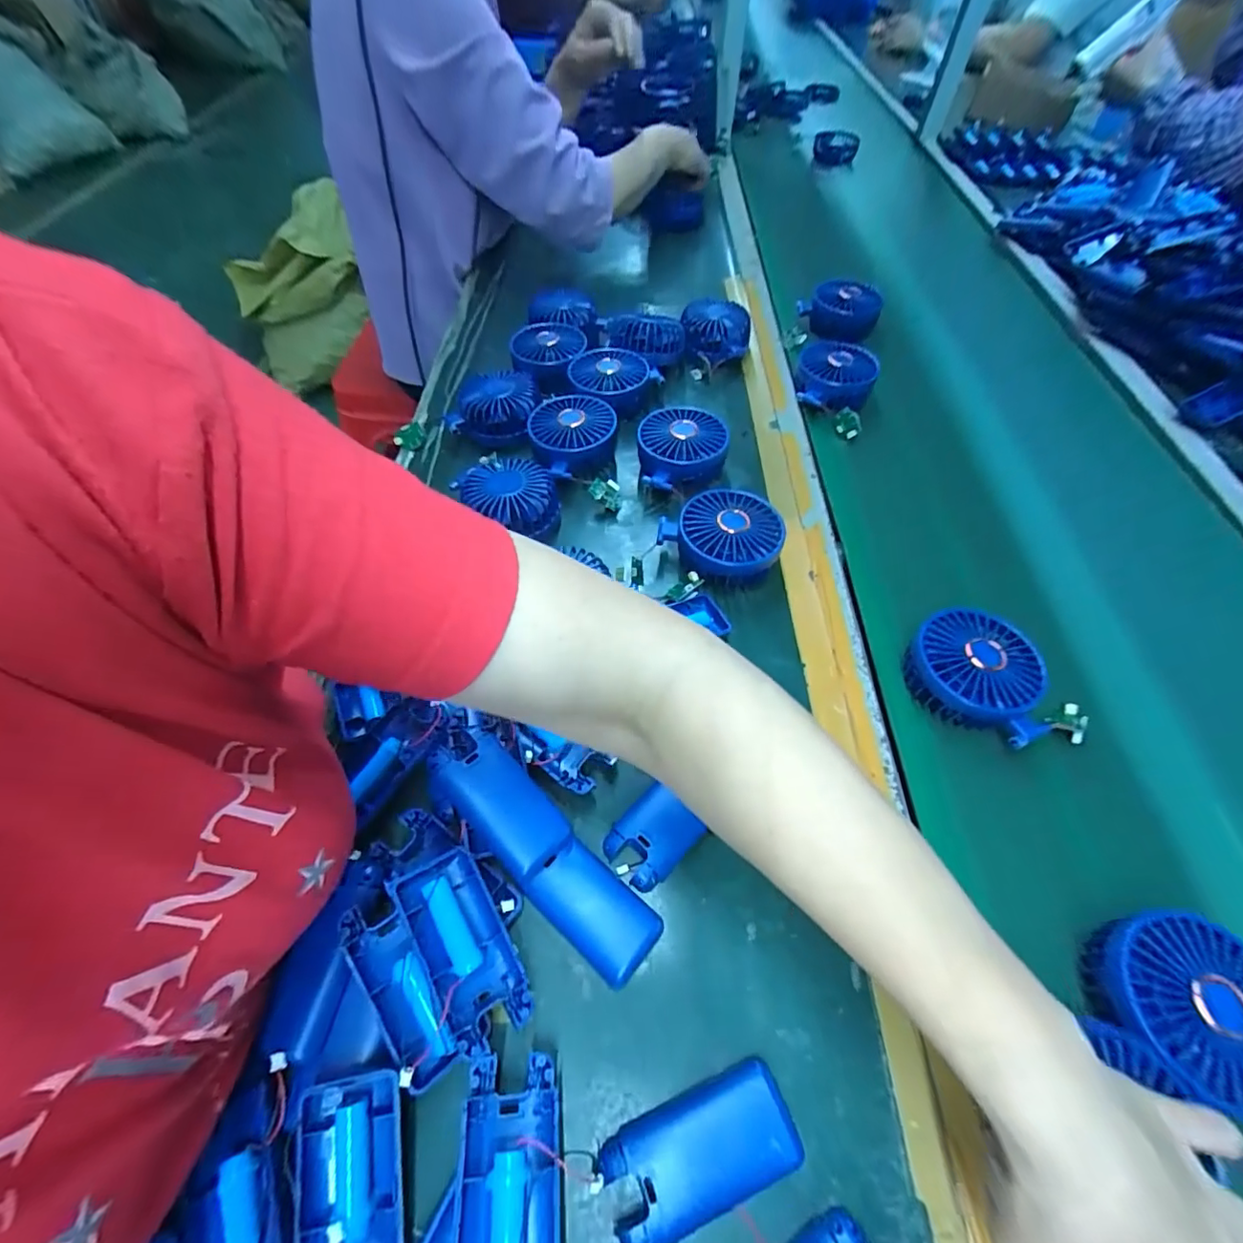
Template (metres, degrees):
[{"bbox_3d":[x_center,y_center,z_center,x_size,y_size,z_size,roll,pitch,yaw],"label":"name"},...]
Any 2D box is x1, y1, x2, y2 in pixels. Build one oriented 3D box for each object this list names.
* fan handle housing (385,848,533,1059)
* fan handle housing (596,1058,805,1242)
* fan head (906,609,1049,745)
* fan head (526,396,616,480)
[{"bbox_3d":[-0.087,0.176,0.298,0.046,0.026,0.094,-26,60,-19],"label":"fan handle housing"},{"bbox_3d":[0.038,0.257,0.265,0.092,0.017,0.045,-17,58,-14],"label":"fan handle housing"},{"bbox_3d":[0.266,0.037,0.414,0.096,0.042,0.082,27,58,16],"label":"fan head"},{"bbox_3d":[-0.050,-0.186,0.567,0.086,0.051,0.095,-15,57,-13],"label":"fan head"}]

